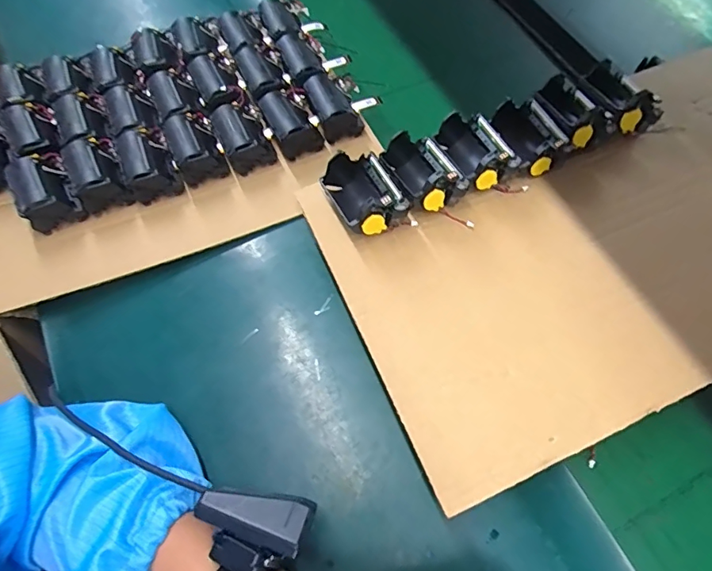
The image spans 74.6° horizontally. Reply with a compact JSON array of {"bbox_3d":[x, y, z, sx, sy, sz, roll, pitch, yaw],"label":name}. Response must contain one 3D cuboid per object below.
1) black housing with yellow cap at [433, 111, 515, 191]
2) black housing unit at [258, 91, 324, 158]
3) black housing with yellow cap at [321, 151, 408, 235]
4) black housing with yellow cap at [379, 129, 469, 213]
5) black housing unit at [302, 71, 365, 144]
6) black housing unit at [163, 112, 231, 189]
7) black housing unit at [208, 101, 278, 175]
[{"bbox_3d":[0.110,-0.125,0.427,0.056,0.043,0.069,-21,66,-10],"label":"black housing with yellow cap"},{"bbox_3d":[-0.070,-0.178,0.504,0.047,0.039,0.069,-23,66,-10],"label":"black housing unit"},{"bbox_3d":[0.006,-0.081,0.404,0.054,0.045,0.072,-22,66,-11],"label":"black housing with yellow cap"},{"bbox_3d":[0.058,-0.103,0.415,0.059,0.043,0.074,-21,66,-10],"label":"black housing with yellow cap"},{"bbox_3d":[-0.026,-0.198,0.514,0.045,0.037,0.070,-24,66,-10],"label":"black housing unit"},{"bbox_3d":[-0.169,-0.143,0.493,0.045,0.044,0.068,-28,67,-12],"label":"black housing unit"},{"bbox_3d":[-0.121,-0.158,0.498,0.049,0.044,0.067,-27,67,-12],"label":"black housing unit"}]

